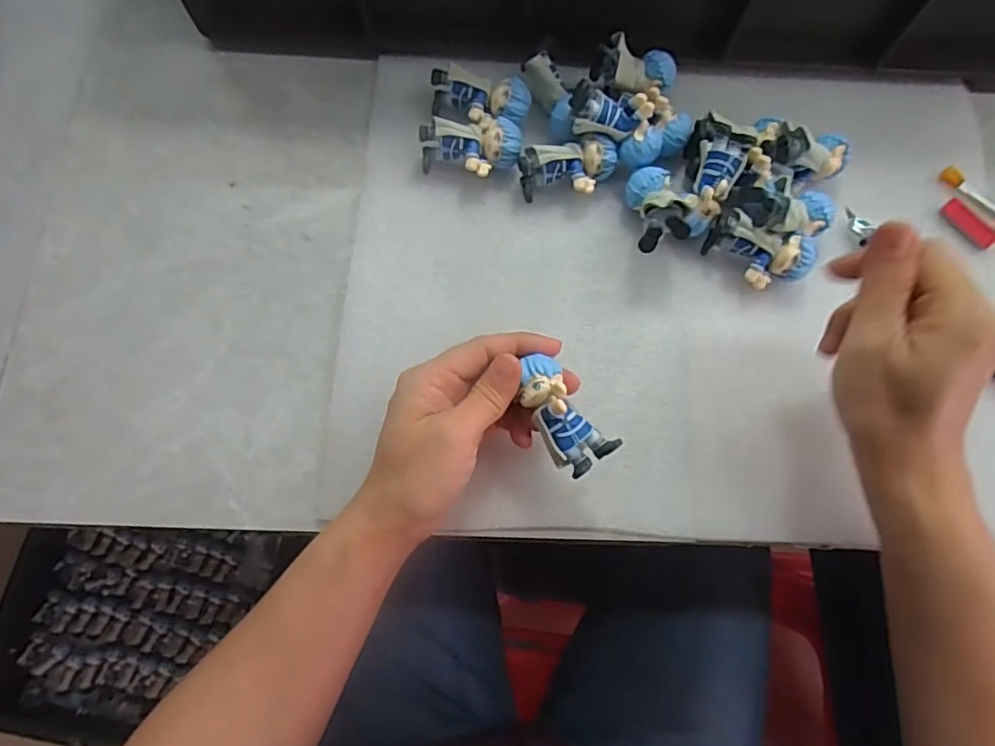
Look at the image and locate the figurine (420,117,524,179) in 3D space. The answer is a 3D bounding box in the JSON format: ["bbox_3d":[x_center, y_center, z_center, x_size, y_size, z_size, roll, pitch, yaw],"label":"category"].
[{"bbox_3d":[-0.017,-0.137,0.355,0.061,0.028,0.031,-3,73,-2],"label":"figurine"}]

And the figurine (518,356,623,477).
[{"bbox_3d":[0.032,0.020,0.271,0.027,0.018,0.058,-32,91,-10],"label":"figurine"}]

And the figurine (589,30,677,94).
[{"bbox_3d":[0.086,-0.194,0.361,0.060,0.023,0.027,-9,72,-23],"label":"figurine"}]

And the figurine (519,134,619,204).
[{"bbox_3d":[0.045,-0.124,0.354,0.058,0.029,0.031,-16,74,-6],"label":"figurine"}]

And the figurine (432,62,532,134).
[{"bbox_3d":[-0.011,-0.172,0.363,0.062,0.024,0.030,9,73,1],"label":"figurine"}]

